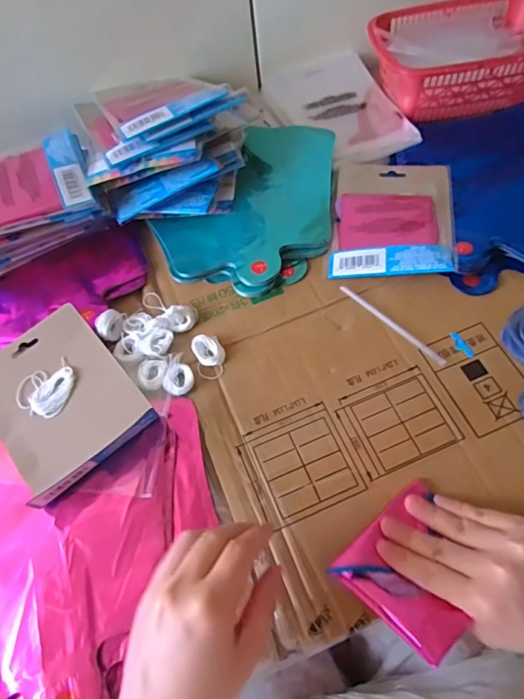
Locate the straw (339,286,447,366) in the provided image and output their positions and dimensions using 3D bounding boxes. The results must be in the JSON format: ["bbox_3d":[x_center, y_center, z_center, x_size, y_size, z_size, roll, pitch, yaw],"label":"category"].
[{"bbox_3d":[0.115,-0.023,0.430,0.008,0.004,0.114,-42,65,-17],"label":"straw"}]

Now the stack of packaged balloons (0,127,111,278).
[{"bbox_3d":[-0.248,-0.146,0.499,0.160,0.063,0.107,-22,62,-7],"label":"stack of packaged balloons"}]

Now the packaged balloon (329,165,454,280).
[{"bbox_3d":[0.129,-0.133,0.478,0.114,0.019,0.146,2,57,15],"label":"packaged balloon"}]

